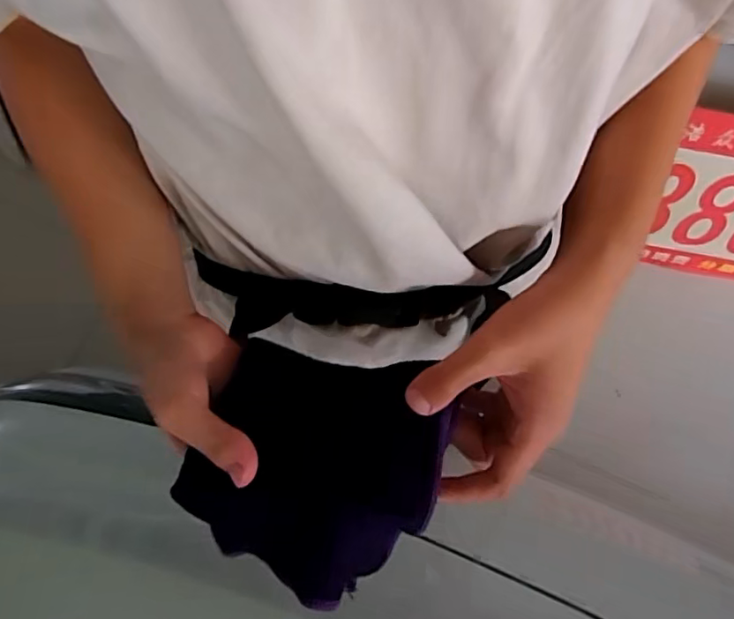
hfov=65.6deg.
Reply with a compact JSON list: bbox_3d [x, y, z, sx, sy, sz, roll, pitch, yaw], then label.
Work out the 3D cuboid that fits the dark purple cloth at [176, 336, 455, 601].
[{"bbox_3d":[-0.029,0.087,0.330,0.135,0.039,0.132,15,74,7],"label":"dark purple cloth"}]

